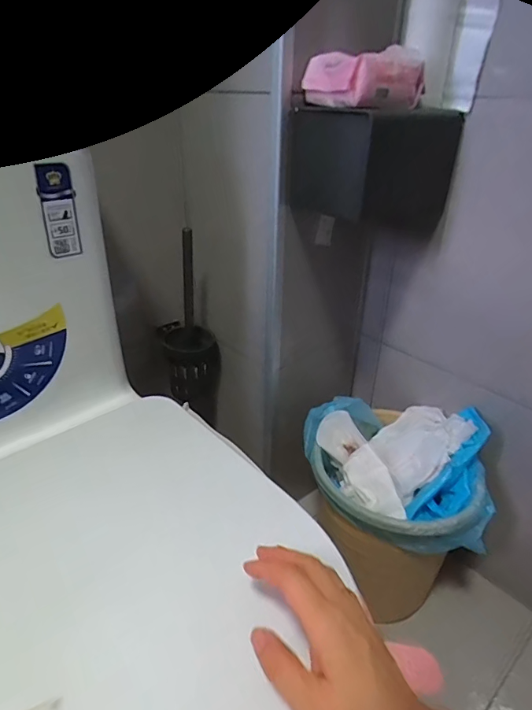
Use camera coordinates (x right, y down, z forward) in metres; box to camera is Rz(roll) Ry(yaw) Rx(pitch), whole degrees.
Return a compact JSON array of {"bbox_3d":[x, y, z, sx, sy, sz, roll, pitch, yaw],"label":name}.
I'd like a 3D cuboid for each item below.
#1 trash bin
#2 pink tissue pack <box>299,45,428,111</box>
[{"bbox_3d":[0.207,0.255,0.768,0.255,0.303,0.259,1,30,-1],"label":"trash bin"},{"bbox_3d":[0.121,-0.347,0.563,0.129,0.062,0.096,-21,37,-34],"label":"pink tissue pack"}]

